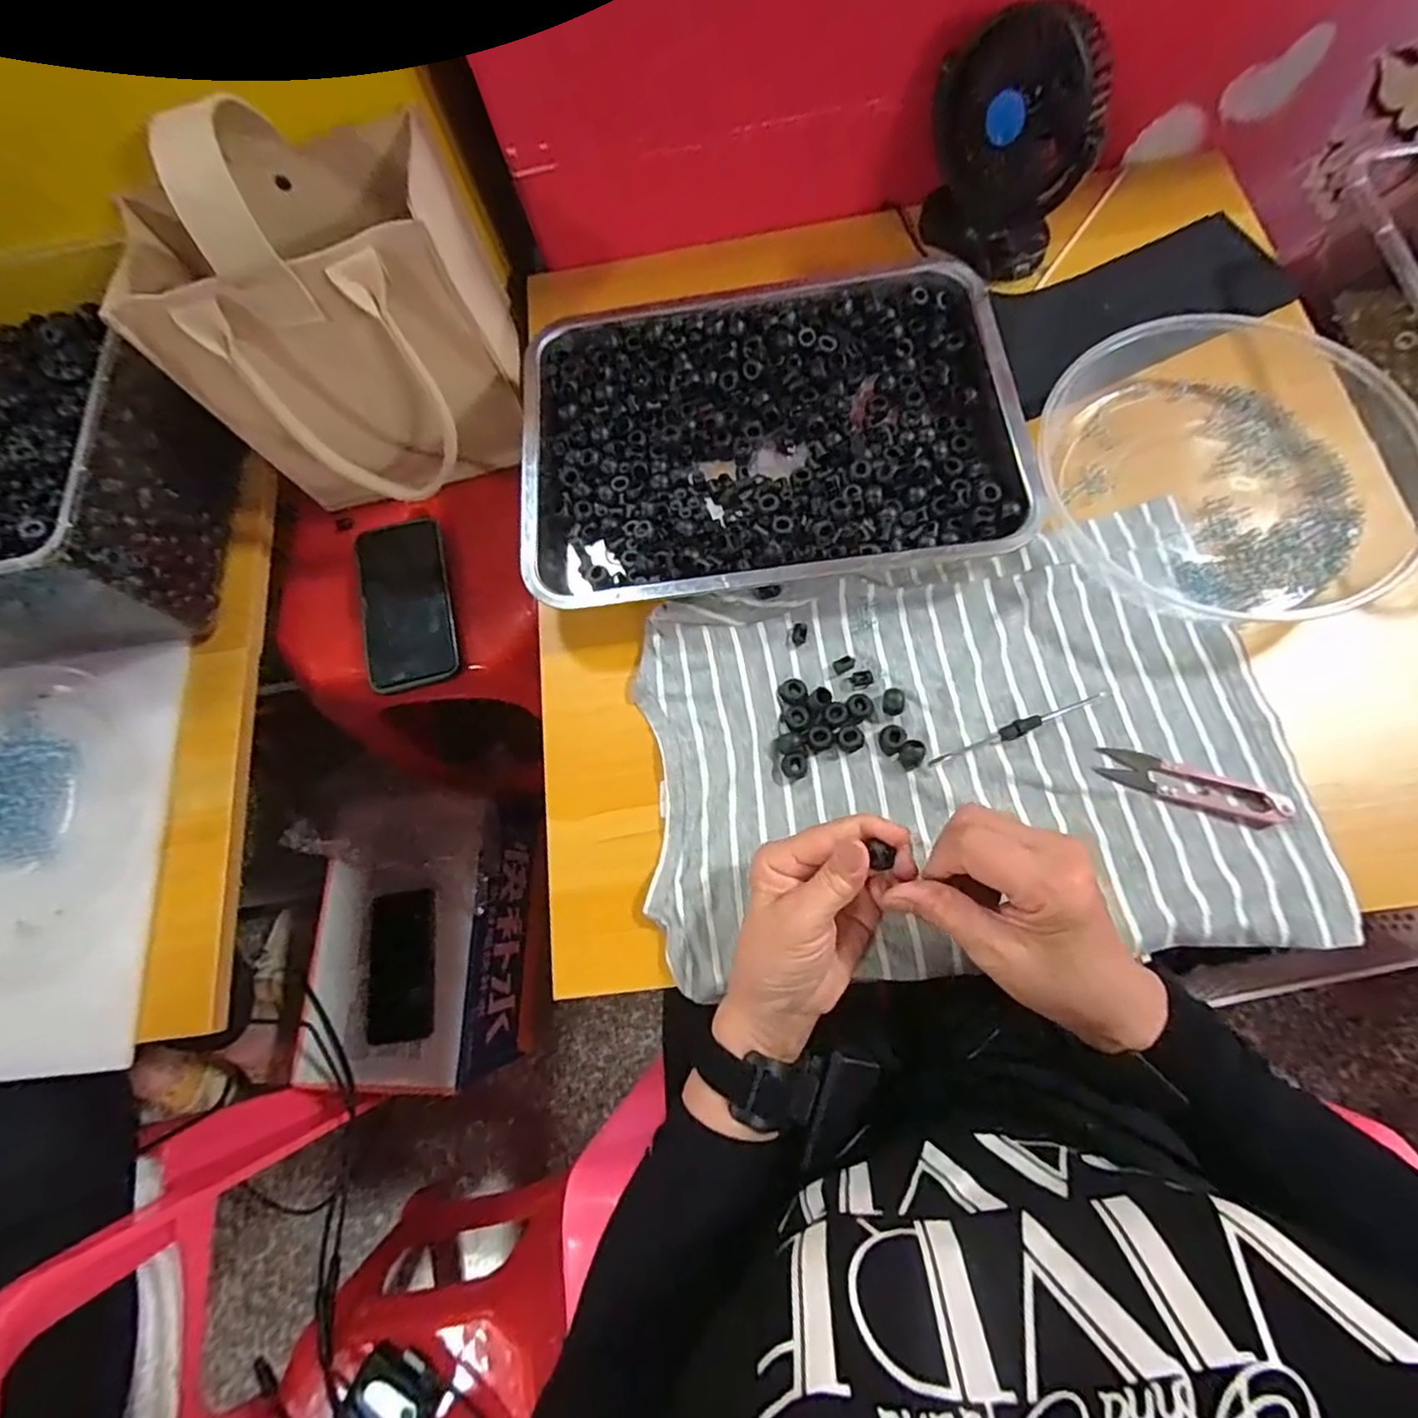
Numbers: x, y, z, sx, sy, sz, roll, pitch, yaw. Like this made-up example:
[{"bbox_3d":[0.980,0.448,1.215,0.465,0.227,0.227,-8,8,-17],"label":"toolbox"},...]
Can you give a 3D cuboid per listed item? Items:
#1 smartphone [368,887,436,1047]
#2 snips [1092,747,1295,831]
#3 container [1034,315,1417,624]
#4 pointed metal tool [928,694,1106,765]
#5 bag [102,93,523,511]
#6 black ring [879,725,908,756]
[{"bbox_3d":[-0.372,0.309,0.770,0.085,0.015,0.166,-6,77,4],"label":"smartphone"},{"bbox_3d":[0.290,0.047,0.383,0.102,0.011,0.026,18,76,11],"label":"snips"},{"bbox_3d":[0.345,-0.166,0.423,0.241,0.040,0.228,-22,72,-1],"label":"container"},{"bbox_3d":[0.196,0.012,0.403,0.119,0.009,0.010,-20,72,0],"label":"pointed metal tool"},{"bbox_3d":[-0.280,-0.279,0.497,0.227,0.260,0.190,-14,72,2],"label":"bag"},{"bbox_3d":[0.116,0.019,0.408,0.016,0.007,0.019,34,79,14],"label":"black ring"}]

